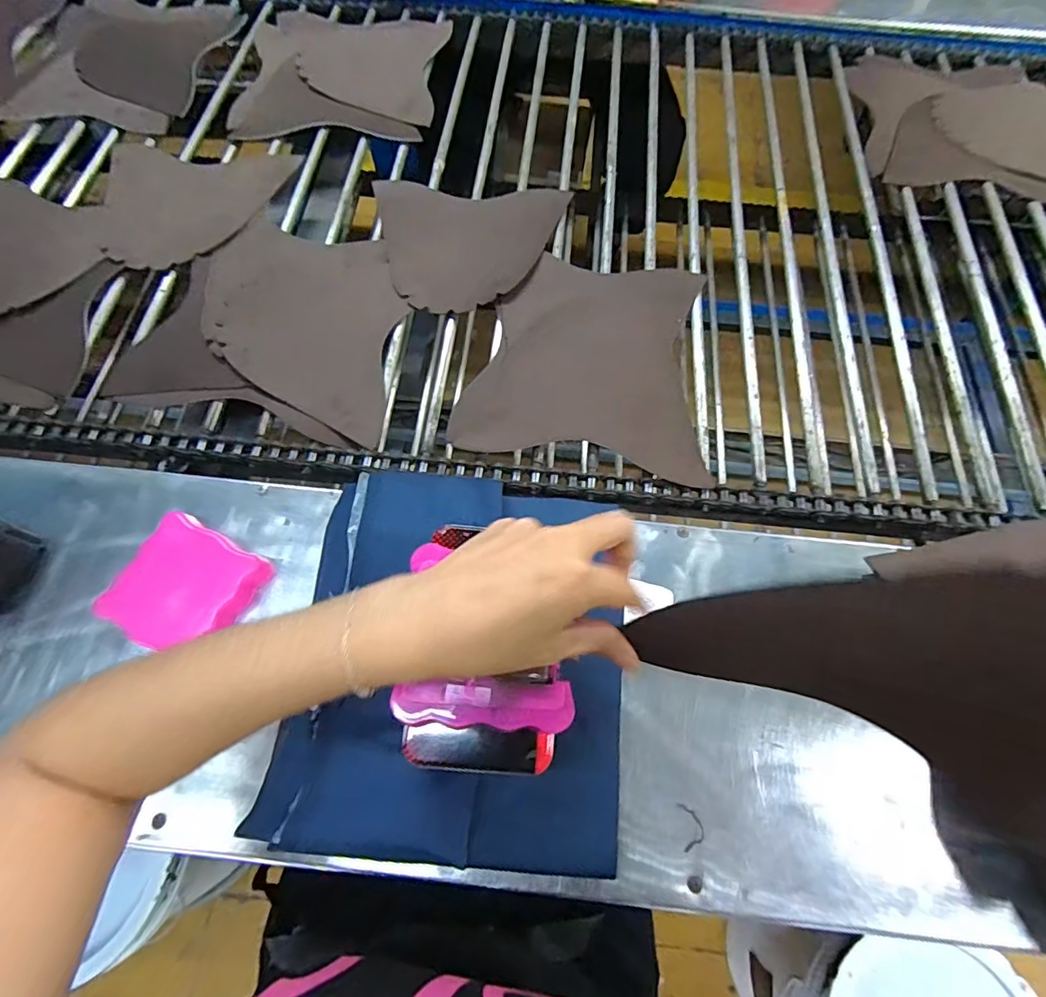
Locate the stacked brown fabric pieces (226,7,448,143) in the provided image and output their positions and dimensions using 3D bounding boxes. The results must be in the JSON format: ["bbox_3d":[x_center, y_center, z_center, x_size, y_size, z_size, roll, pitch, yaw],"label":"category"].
[{"bbox_3d":[-0.266,-0.635,0.770,0.276,0.005,0.288,4,68,0],"label":"stacked brown fabric pieces"}]

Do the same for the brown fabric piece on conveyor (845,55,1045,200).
[{"bbox_3d":[0.640,-0.551,0.757,0.298,0.010,0.296,8,68,2],"label":"brown fabric piece on conveyor"}]

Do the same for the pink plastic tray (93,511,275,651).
[{"bbox_3d":[-0.287,0.077,0.446,0.103,0.031,0.102,23,69,8],"label":"pink plastic tray"}]

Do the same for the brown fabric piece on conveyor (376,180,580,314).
[{"bbox_3d":[-0.072,-0.317,0.647,0.235,0.007,0.216,4,64,1],"label":"brown fabric piece on conveyor"}]

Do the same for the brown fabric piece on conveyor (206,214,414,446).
[{"bbox_3d":[-0.252,-0.203,0.592,0.229,0.012,0.271,7,68,2],"label":"brown fabric piece on conveyor"}]

